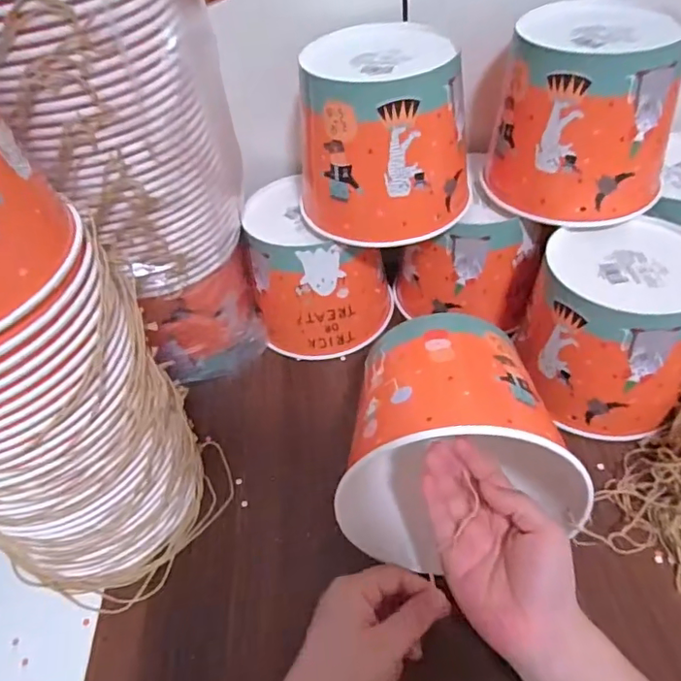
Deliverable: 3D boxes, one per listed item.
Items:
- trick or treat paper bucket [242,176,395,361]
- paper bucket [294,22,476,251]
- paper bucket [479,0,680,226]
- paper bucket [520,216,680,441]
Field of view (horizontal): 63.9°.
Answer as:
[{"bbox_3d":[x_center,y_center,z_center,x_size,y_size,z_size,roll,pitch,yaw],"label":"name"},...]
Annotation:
[{"bbox_3d":[-0.027,-0.073,0.579,0.149,0.132,0.138,12,50,18],"label":"trick or treat paper bucket"},{"bbox_3d":[0.038,-0.183,0.485,0.148,0.132,0.144,0,47,7],"label":"paper bucket"},{"bbox_3d":[0.210,-0.196,0.476,0.149,0.137,0.127,8,49,14],"label":"paper bucket"},{"bbox_3d":[0.235,-0.013,0.476,0.123,0.130,0.134,-4,47,4],"label":"paper bucket"}]

